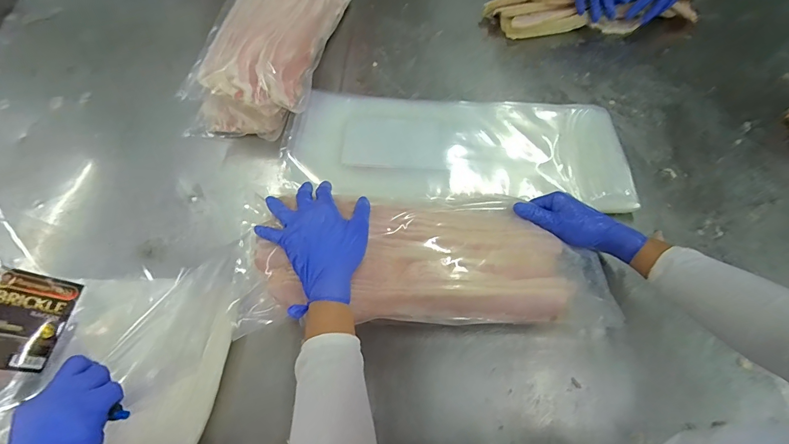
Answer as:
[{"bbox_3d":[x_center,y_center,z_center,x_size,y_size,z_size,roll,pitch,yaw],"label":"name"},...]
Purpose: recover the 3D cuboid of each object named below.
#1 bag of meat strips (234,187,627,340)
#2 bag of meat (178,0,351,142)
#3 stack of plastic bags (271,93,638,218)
[{"bbox_3d":[0.035,0.038,0.455,0.418,0.034,0.164,-1,62,-1],"label":"bag of meat strips"},{"bbox_3d":[-0.214,-0.360,0.711,0.195,0.104,0.437,10,63,9],"label":"bag of meat"},{"bbox_3d":[0.086,-0.117,0.600,0.510,0.026,0.195,1,62,5],"label":"stack of plastic bags"}]

